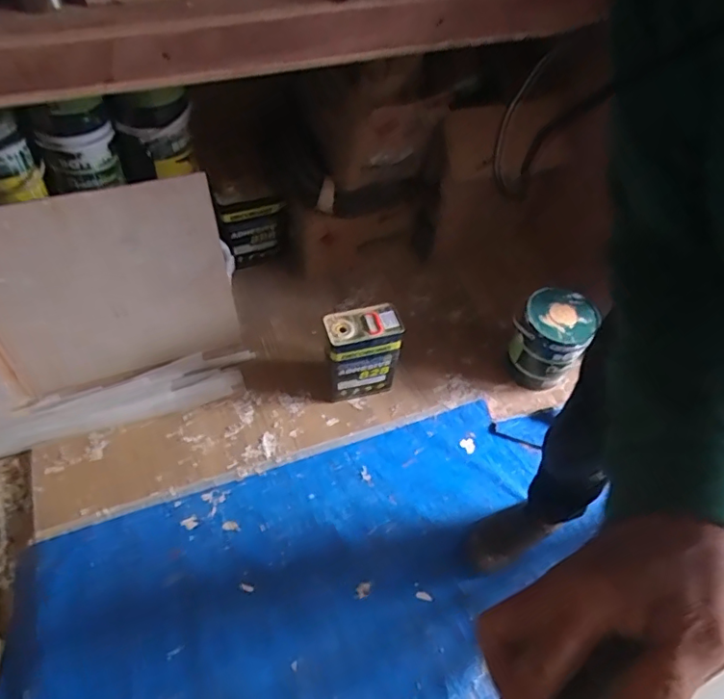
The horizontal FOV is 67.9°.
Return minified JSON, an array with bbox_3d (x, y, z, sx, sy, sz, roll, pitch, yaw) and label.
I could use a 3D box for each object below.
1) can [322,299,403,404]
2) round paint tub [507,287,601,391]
[{"bbox_3d":[-0.003,0.017,1.306,0.164,0.267,0.093,-11,56,-12],"label":"can"},{"bbox_3d":[0.463,-0.016,1.366,0.173,0.242,0.160,2,53,-3],"label":"round paint tub"}]

